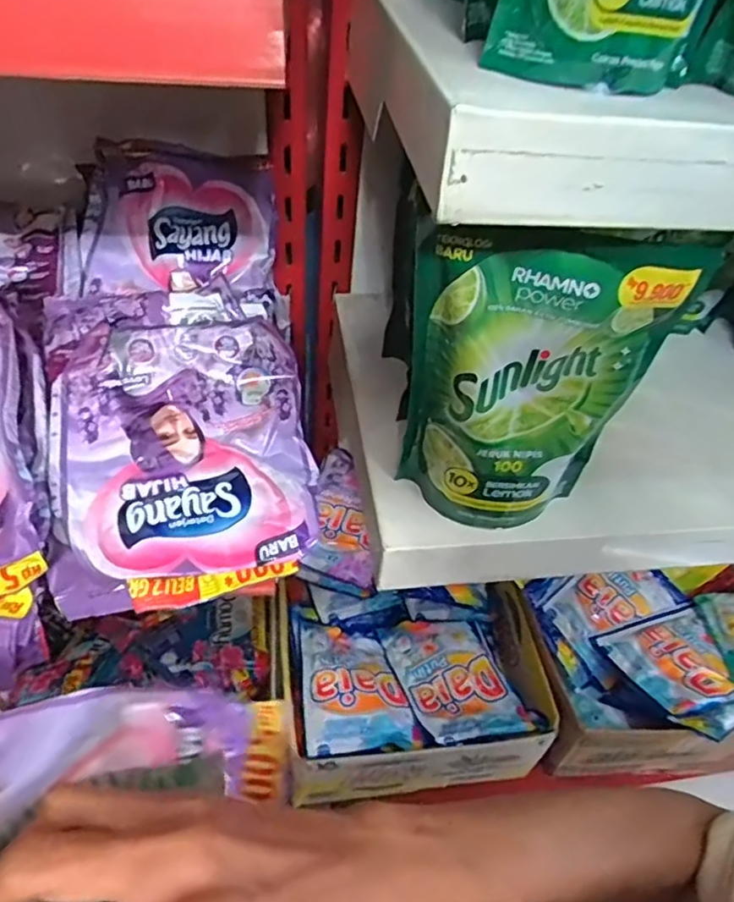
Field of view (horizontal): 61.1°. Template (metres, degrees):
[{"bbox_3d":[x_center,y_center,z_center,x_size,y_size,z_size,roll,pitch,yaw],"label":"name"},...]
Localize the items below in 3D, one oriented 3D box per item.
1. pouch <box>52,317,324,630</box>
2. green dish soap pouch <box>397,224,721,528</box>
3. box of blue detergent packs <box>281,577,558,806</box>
[{"bbox_3d":[-0.108,-0.002,0.378,0.143,0.046,0.185,-5,66,-13],"label":"pouch"},{"bbox_3d":[0.092,-0.036,0.361,0.136,0.190,0.037,6,42,0],"label":"green dish soap pouch"},{"bbox_3d":[0.041,0.218,0.605,0.234,0.081,0.191,-1,43,-8],"label":"box of blue detergent packs"}]

